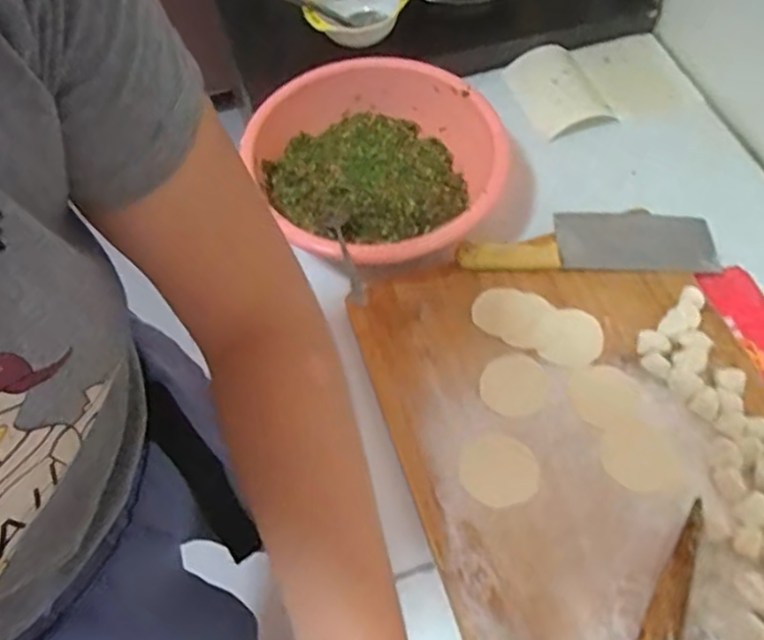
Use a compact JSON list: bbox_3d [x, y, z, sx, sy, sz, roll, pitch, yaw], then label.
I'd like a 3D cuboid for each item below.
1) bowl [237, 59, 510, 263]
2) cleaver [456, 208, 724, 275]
[{"bbox_3d":[-0.005,-0.186,0.791,0.251,0.091,0.301,-34,64,-17],"label":"bowl"},{"bbox_3d":[0.232,-0.090,0.748,0.280,0.030,0.089,2,59,2],"label":"cleaver"}]

